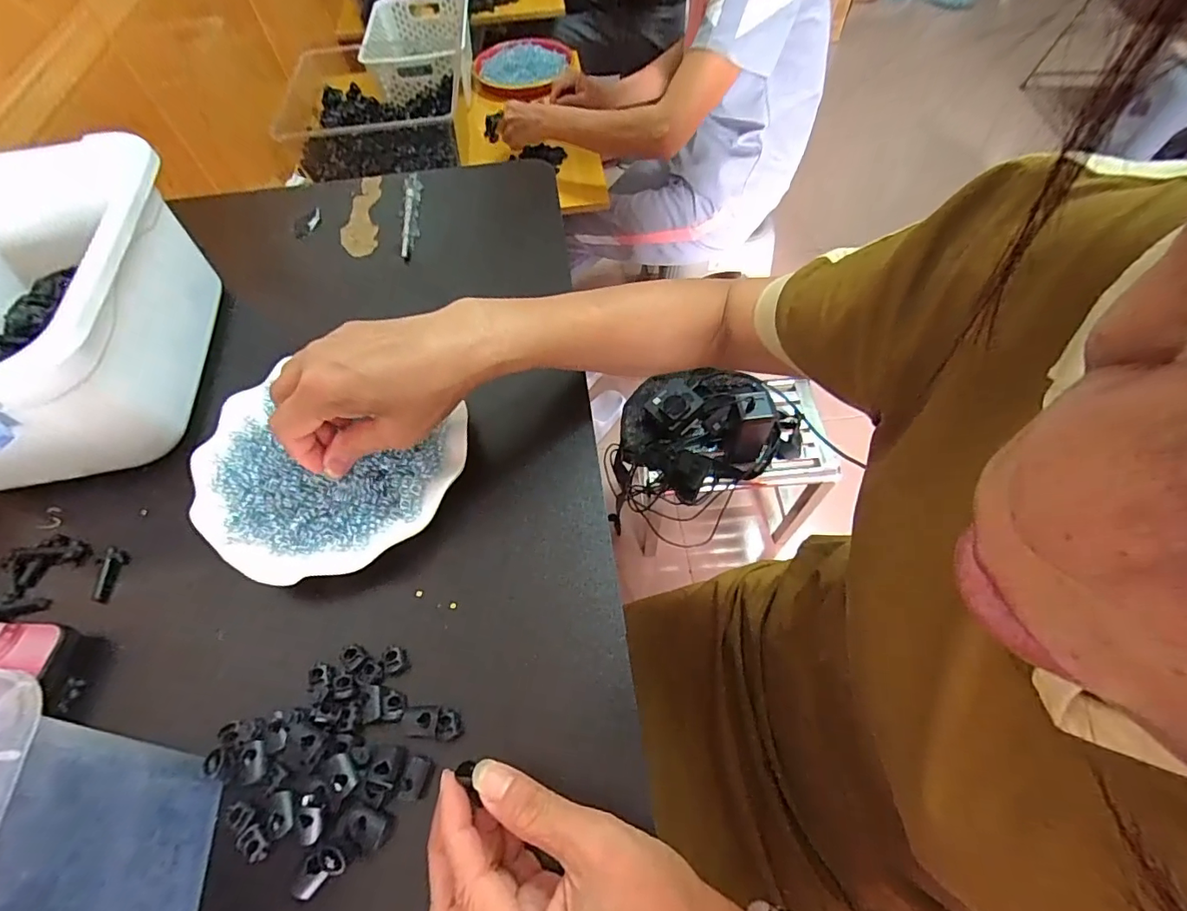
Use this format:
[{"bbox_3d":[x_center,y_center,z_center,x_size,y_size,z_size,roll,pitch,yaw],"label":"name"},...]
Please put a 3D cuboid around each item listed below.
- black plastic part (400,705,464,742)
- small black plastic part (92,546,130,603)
[{"bbox_3d":[-0.090,0.149,0.286,0.033,0.006,0.017,5,60,5],"label":"black plastic part"},{"bbox_3d":[-0.323,0.079,0.342,0.013,0.007,0.035,-3,60,0],"label":"small black plastic part"}]

